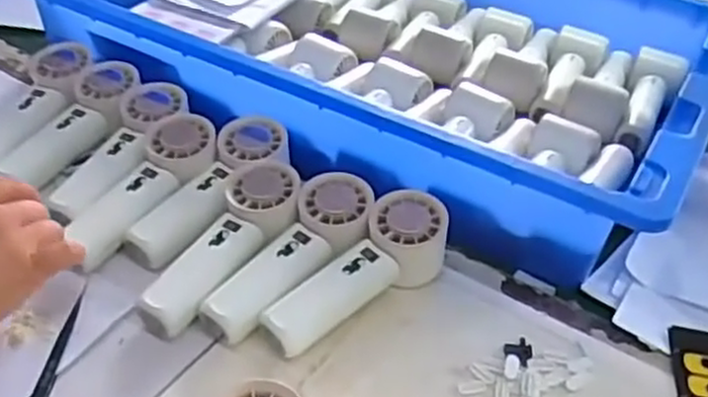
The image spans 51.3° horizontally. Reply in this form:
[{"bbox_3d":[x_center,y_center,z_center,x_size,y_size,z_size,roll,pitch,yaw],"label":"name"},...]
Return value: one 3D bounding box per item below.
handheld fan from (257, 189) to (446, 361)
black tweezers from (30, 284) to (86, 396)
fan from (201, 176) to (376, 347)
[{"bbox_3d":[0.007,0.055,0.516,0.059,0.047,0.154,29,46,27],"label":"handheld fan"},{"bbox_3d":[-0.196,0.105,0.478,0.013,0.006,0.120,1,41,0],"label":"black tweezers"},{"bbox_3d":[-0.040,0.043,0.527,0.060,0.045,0.153,24,44,23],"label":"fan"}]

